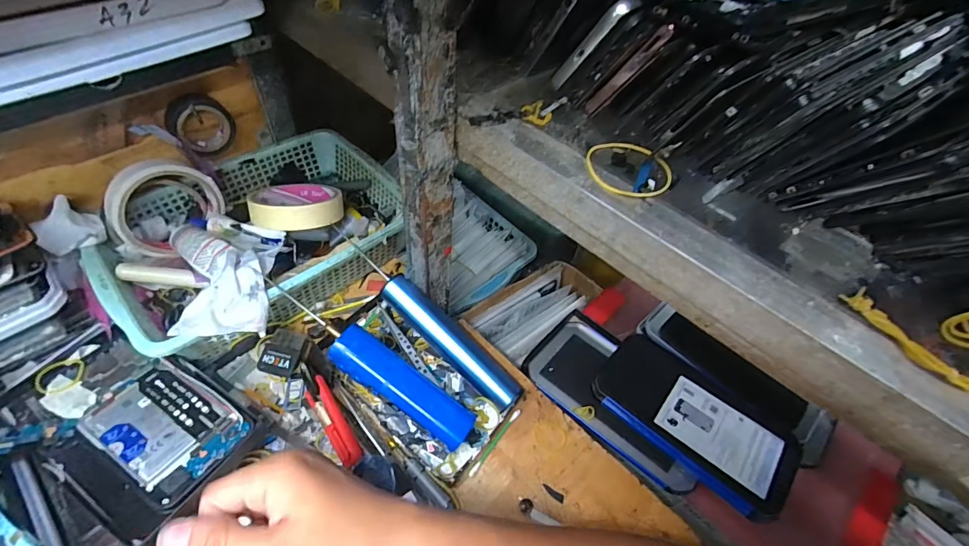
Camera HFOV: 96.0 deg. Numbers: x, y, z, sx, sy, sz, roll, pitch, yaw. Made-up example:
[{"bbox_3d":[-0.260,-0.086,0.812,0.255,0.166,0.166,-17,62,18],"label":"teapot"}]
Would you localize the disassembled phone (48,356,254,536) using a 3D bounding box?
[{"bbox_3d":[-0.246,0.123,0.328,0.109,0.013,0.097,28,54,16],"label":"disassembled phone"}]

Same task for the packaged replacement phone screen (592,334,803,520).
[{"bbox_3d":[0.195,0.135,0.411,0.176,0.022,0.094,39,58,23],"label":"packaged replacement phone screen"}]

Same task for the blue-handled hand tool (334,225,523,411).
[{"bbox_3d":[-0.054,0.041,0.413,0.220,0.034,0.039,43,58,6],"label":"blue-handled hand tool"}]

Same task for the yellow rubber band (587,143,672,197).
[{"bbox_3d":[0.086,-0.063,0.262,0.049,0.004,0.052,3,51,-4],"label":"yellow rubber band"}]

